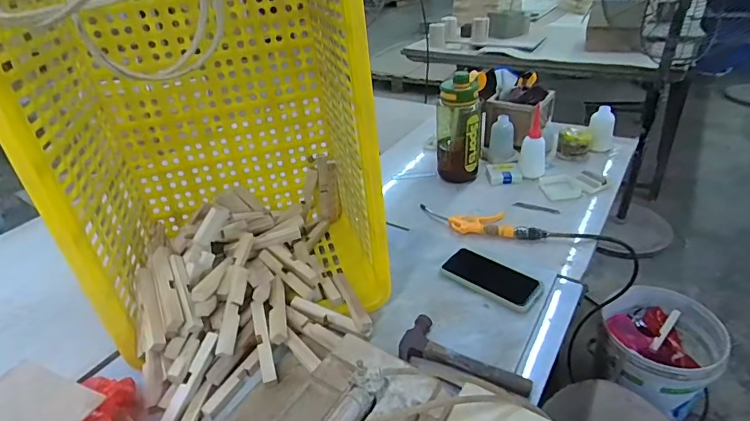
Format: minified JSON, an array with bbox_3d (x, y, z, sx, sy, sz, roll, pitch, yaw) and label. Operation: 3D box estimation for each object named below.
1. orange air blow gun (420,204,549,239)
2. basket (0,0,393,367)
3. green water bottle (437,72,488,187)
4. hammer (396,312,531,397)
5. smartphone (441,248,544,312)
[{"bbox_3d":[0.214,0.026,0.929,0.270,0.022,0.072,12,37,25],"label":"orange air blow gun"},{"bbox_3d":[-0.228,-0.105,0.675,0.414,0.578,0.379,-12,33,-10],"label":"basket"},{"bbox_3d":[0.202,-0.198,1.061,0.108,0.243,0.088,1,34,11],"label":"green water bottle"},{"bbox_3d":[0.133,0.212,0.651,0.189,0.020,0.075,12,37,26],"label":"hammer"},{"bbox_3d":[0.206,0.119,0.789,0.164,0.016,0.078,23,42,36],"label":"smartphone"}]

